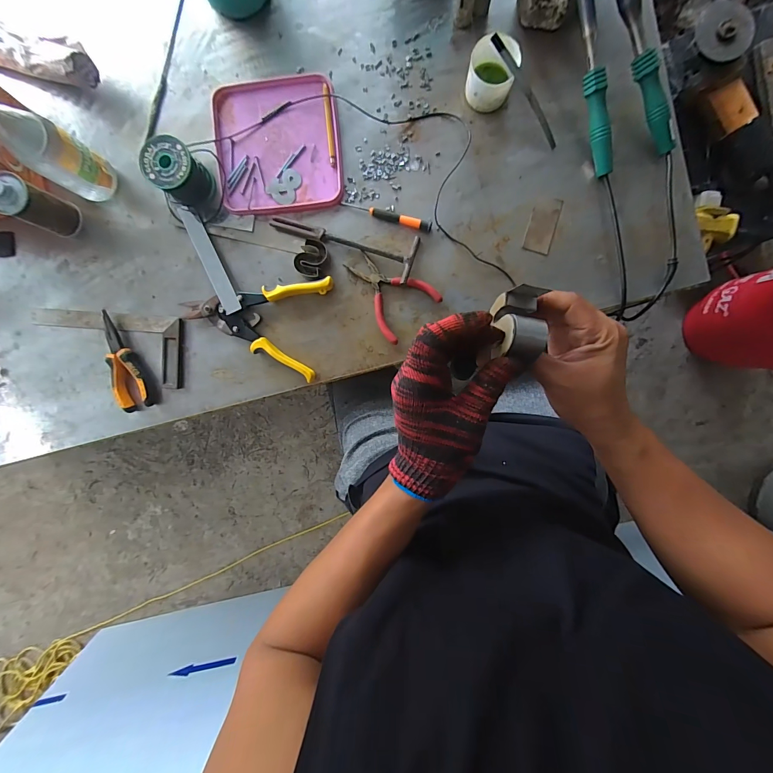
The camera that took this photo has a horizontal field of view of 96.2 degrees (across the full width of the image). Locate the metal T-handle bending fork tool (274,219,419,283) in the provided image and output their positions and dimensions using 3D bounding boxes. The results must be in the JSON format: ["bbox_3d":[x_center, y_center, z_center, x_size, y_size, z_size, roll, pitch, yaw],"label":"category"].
[{"bbox_3d":[-0.063,-0.228,0.521,0.223,0.021,0.070,22,93,1],"label":"metal T-handle bending fork tool"}]

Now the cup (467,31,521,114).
[{"bbox_3d":[0.144,-0.431,0.479,0.062,0.065,0.061,0,92,2],"label":"cup"}]

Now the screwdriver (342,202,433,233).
[{"bbox_3d":[0.000,-0.259,0.522,0.139,0.013,0.013,18,93,1],"label":"screwdriver"}]

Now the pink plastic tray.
[{"bbox_3d":[-0.163,-0.367,0.525,0.182,0.010,0.190,-5,92,2],"label":"pink plastic tray"}]

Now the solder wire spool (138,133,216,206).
[{"bbox_3d":[-0.301,-0.309,0.505,0.070,0.064,0.067,0,92,2],"label":"solder wire spool"}]

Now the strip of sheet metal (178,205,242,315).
[{"bbox_3d":[-0.273,-0.198,0.535,0.025,0.006,0.185,-25,85,-7],"label":"strip of sheet metal"}]

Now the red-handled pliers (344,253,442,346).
[{"bbox_3d":[0.000,-0.146,0.527,0.100,0.017,0.135,-45,90,3],"label":"red-handled pliers"}]

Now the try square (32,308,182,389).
[{"bbox_3d":[-0.450,-0.062,0.555,0.249,0.009,0.111,4,93,2],"label":"try square"}]

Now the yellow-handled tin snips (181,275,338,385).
[{"bbox_3d":[-0.192,-0.121,0.533,0.223,0.027,0.147,22,93,1],"label":"yellow-handled tin snips"}]

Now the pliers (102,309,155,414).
[{"bbox_3d":[-0.418,-0.039,0.546,0.052,0.019,0.155,-18,92,3],"label":"pliers"}]

